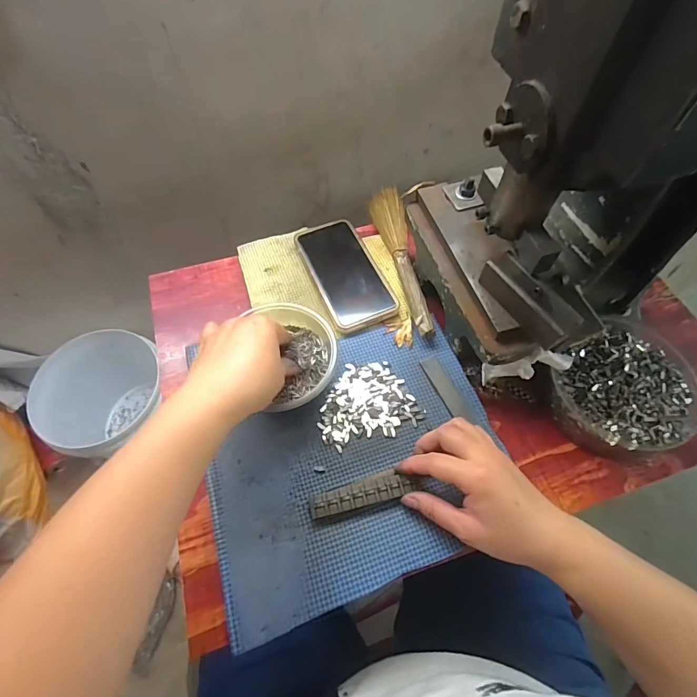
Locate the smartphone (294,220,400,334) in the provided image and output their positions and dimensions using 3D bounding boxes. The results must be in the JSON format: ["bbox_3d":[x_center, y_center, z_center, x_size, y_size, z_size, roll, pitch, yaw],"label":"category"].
[{"bbox_3d":[-0.005,-0.092,0.473,0.076,0.011,0.156,-21,63,-12],"label":"smartphone"}]

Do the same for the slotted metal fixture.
[{"bbox_3d":[0.016,0.127,0.356,0.099,0.007,0.024,-12,62,-7],"label":"slotted metal fixture"}]

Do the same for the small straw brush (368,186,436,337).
[{"bbox_3d":[0.066,-0.114,0.479,0.037,0.020,0.230,-8,61,-5],"label":"small straw brush"}]

